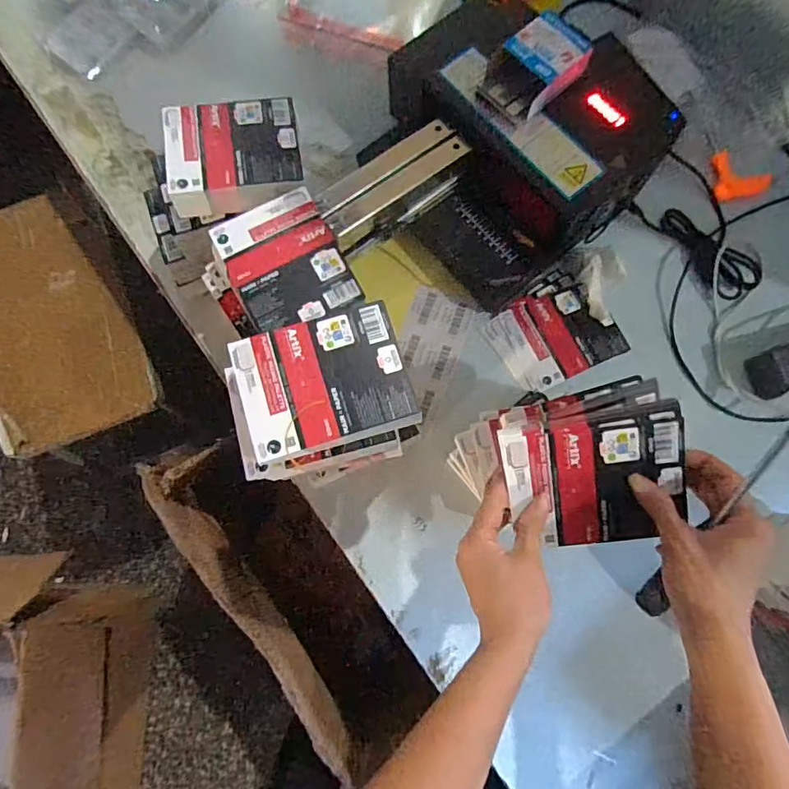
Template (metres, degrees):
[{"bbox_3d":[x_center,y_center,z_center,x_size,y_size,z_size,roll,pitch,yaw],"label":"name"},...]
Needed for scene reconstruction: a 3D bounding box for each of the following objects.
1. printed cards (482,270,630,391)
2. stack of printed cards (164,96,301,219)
[{"bbox_3d":[0.190,-0.072,0.616,0.129,0.014,0.119,-35,79,-7],"label":"printed cards"},{"bbox_3d":[-0.158,-0.237,0.516,0.134,0.037,0.115,-10,77,-1],"label":"stack of printed cards"}]

